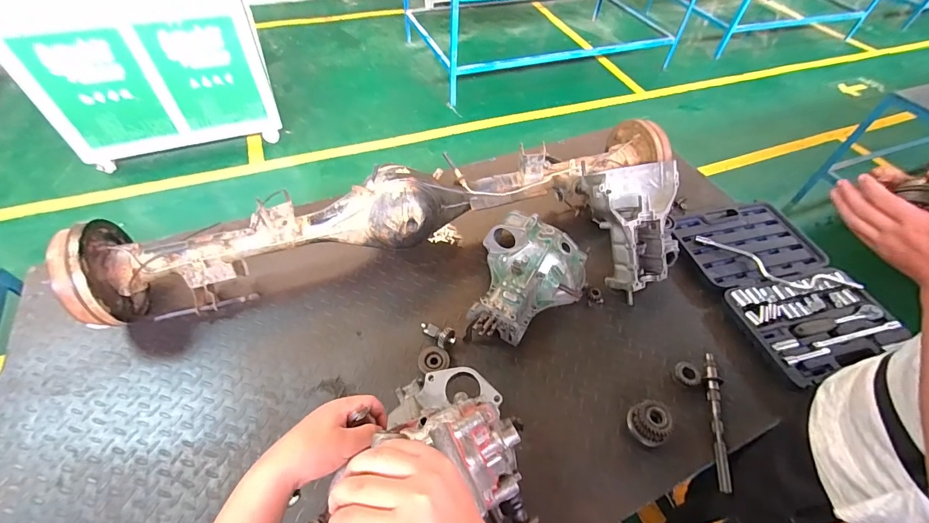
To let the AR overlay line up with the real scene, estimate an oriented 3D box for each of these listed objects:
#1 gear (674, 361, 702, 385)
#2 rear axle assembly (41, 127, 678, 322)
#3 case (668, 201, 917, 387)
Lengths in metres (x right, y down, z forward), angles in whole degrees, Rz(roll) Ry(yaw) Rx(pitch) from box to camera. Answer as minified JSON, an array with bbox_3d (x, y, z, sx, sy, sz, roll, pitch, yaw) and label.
[{"bbox_3d":[0.525,0.262,0.914,0.063,0.016,0.055,-26,57,-22],"label":"gear"},{"bbox_3d":[-0.134,-0.139,1.060,1.492,0.236,0.216,-15,54,-16],"label":"rear axle assembly"},{"bbox_3d":[0.868,0.045,1.086,0.438,0.060,0.569,-9,52,-11],"label":"case"}]

